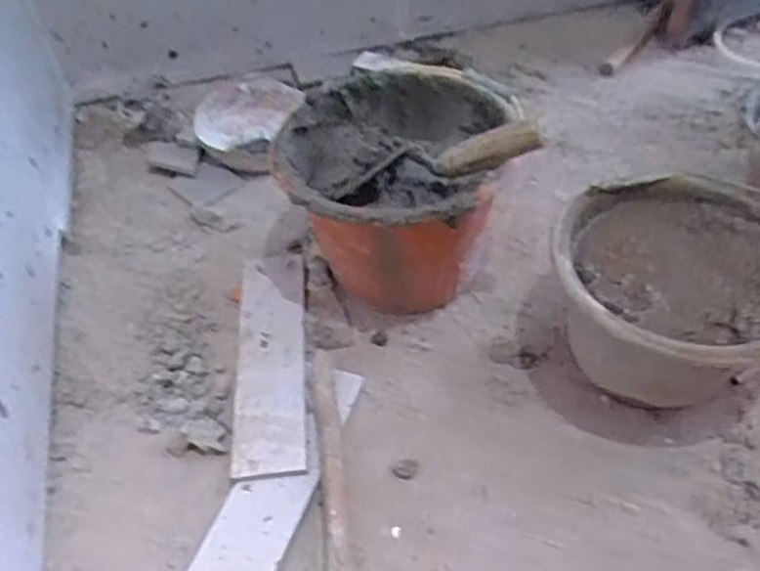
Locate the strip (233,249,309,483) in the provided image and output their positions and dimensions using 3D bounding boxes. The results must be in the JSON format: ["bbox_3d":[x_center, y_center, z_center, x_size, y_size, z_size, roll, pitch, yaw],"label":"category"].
[{"bbox_3d":[-0.128,0.074,0.849,0.079,0.013,0.322,-5,46,-2],"label":"strip"}]

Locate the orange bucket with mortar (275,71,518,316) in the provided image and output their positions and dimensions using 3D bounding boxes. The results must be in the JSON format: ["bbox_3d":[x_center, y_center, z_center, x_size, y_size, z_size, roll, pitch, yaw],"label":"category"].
[{"bbox_3d":[0.017,-0.111,0.893,0.251,0.193,0.297,11,48,13],"label":"orange bucket with mortar"}]

